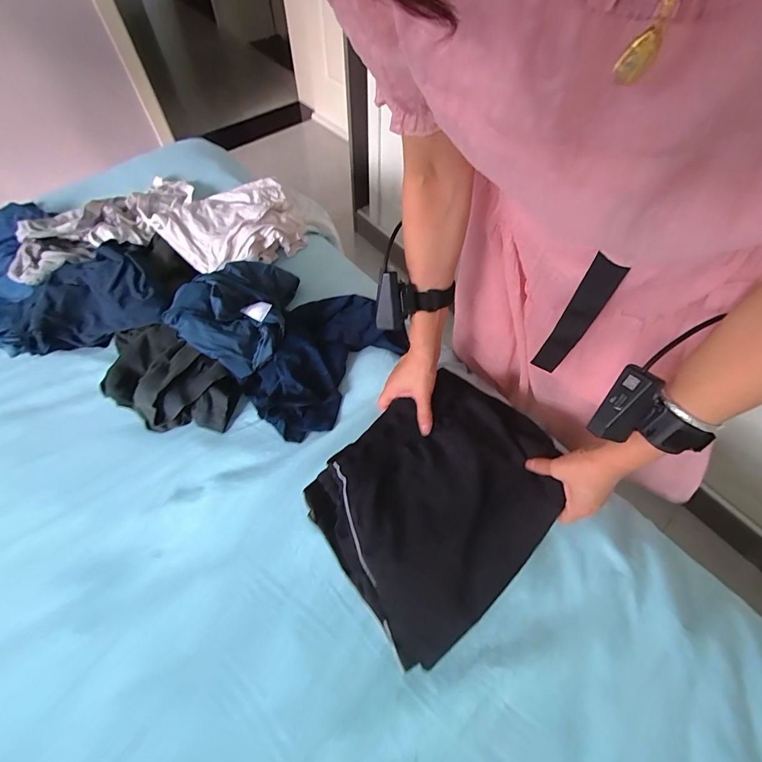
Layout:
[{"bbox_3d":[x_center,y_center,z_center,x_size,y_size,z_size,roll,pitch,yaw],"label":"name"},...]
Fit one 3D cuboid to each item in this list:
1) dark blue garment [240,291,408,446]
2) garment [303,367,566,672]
[{"bbox_3d":[-0.092,-0.042,0.591,0.176,0.063,0.265,36,66,18],"label":"dark blue garment"},{"bbox_3d":[0.073,0.141,0.481,0.298,0.043,0.242,-38,68,-23],"label":"garment"}]

